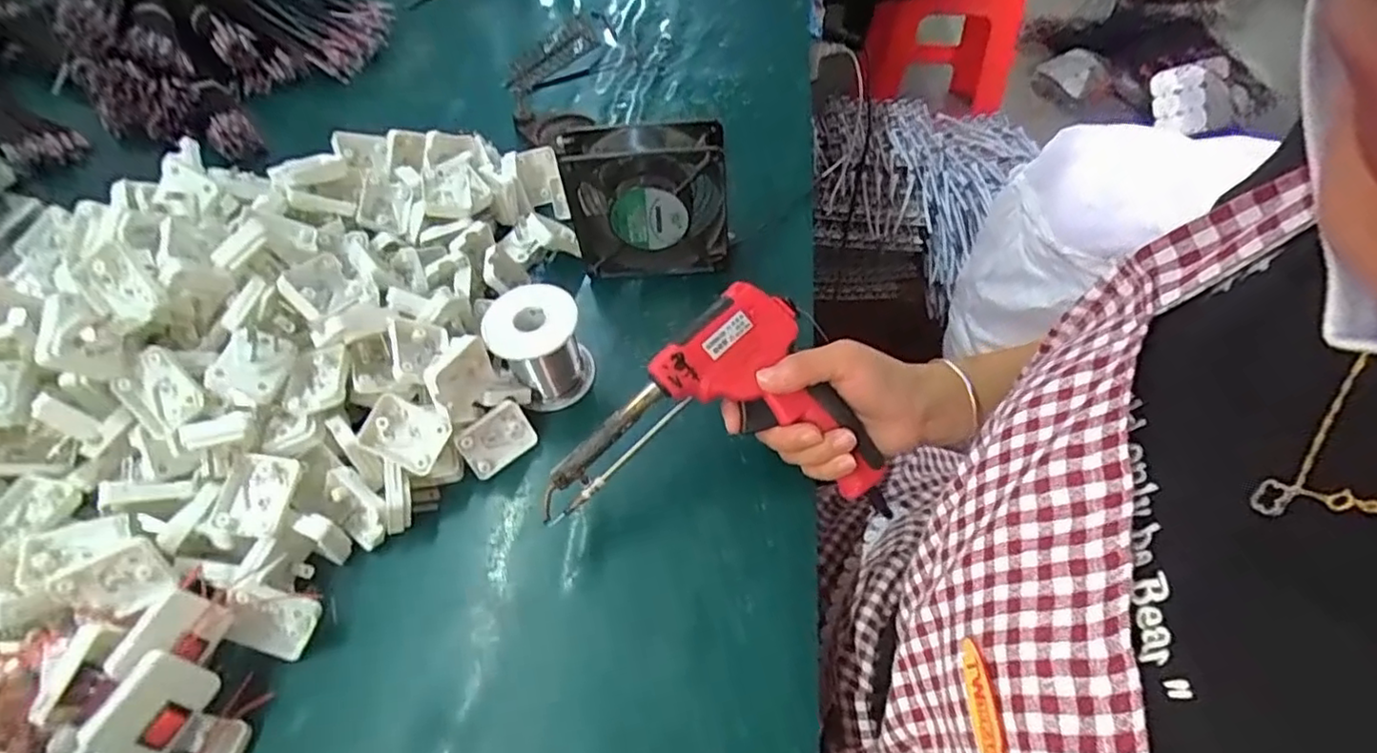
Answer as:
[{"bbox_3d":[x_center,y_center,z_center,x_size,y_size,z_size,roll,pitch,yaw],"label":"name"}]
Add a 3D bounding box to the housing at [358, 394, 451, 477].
[{"bbox_3d":[-0.182,0.036,0.423,0.048,0.011,0.040,29,82,-8],"label":"housing"}]

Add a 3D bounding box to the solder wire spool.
[{"bbox_3d":[-0.107,-0.021,0.475,0.067,0.066,0.062,-15,55,-10],"label":"solder wire spool"}]

